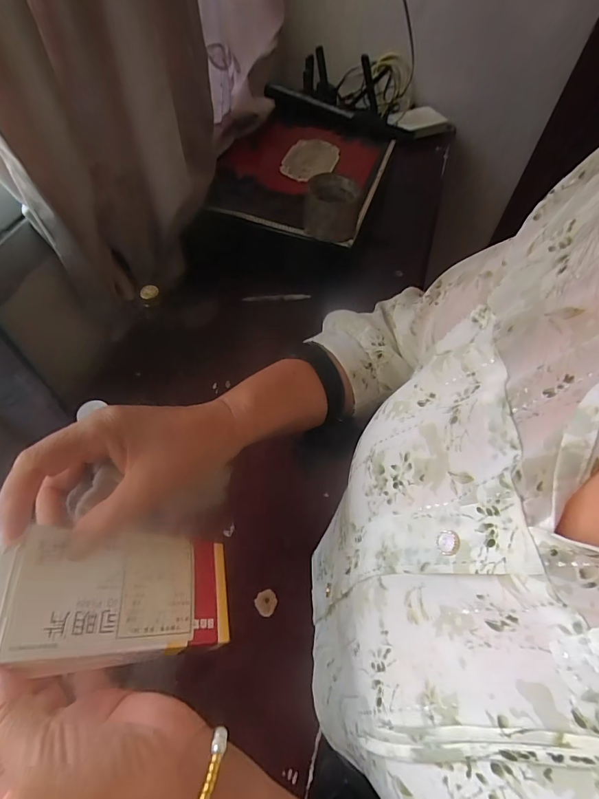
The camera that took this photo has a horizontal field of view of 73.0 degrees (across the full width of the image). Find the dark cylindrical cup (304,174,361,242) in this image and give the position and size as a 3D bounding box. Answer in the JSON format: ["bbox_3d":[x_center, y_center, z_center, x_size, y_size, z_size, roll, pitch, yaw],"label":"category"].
[{"bbox_3d":[0.050,-0.298,0.631,0.082,0.057,0.092,4,58,1],"label":"dark cylindrical cup"}]

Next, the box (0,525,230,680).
[{"bbox_3d":[-0.114,0.116,0.240,0.155,0.021,0.068,14,51,-32],"label":"box"}]

